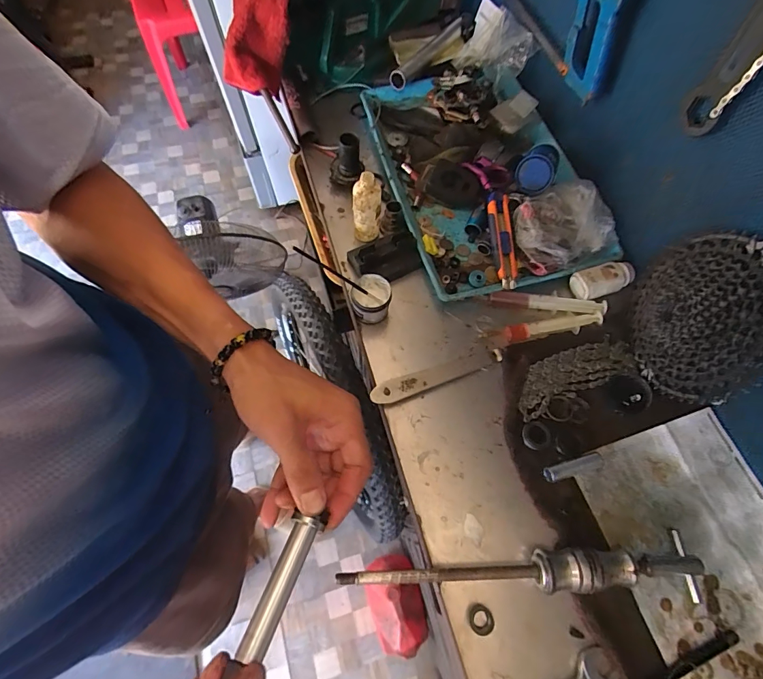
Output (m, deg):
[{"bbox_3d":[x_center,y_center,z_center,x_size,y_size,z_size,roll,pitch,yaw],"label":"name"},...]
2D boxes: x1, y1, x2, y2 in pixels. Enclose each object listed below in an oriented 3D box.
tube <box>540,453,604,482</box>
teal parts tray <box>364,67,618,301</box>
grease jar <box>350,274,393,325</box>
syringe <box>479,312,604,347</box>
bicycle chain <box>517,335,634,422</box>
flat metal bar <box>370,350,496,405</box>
[{"bbox_3d":[0.231,0.156,0.488,0.071,0.019,0.020,-13,68,-6],"label":"tube"},{"bbox_3d":[0.153,-0.286,0.655,0.286,0.075,0.456,-15,68,-7],"label":"teal parts tray"},{"bbox_3d":[-0.013,-0.053,0.556,0.052,0.051,0.052,0,67,-1],"label":"grease jar"},{"bbox_3d":[0.225,-0.015,0.564,0.165,0.016,0.028,-12,67,-6],"label":"syringe"},{"bbox_3d":[0.255,0.046,0.542,0.175,0.008,0.060,-21,69,-10],"label":"bicycle chain"},{"bbox_3d":[0.071,0.050,0.532,0.178,0.008,0.027,-16,72,-17],"label":"flat metal bar"}]

